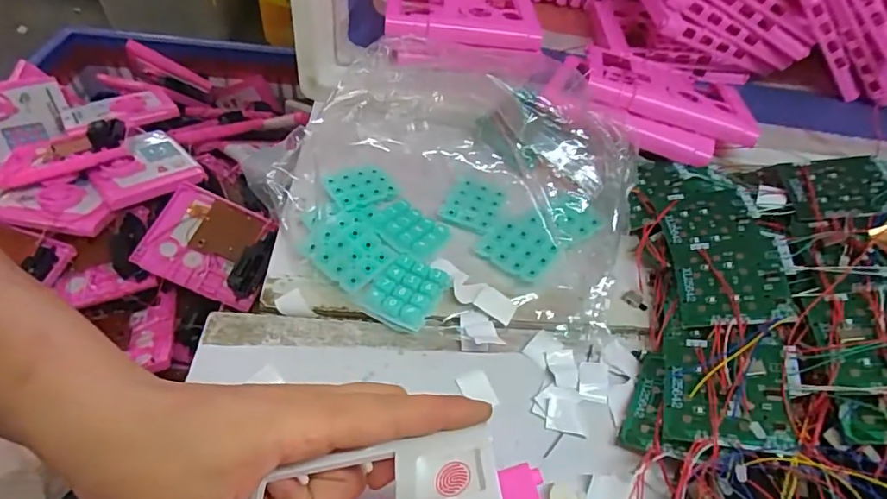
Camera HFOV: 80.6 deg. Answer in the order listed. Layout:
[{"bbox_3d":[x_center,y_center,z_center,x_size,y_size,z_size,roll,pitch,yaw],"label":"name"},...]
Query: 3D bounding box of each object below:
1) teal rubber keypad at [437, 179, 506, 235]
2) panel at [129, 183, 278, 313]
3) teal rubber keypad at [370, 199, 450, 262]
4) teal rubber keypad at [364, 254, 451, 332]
[{"bbox_3d":[0.026,-0.037,0.447,0.042,0.005,0.055,24,51,14],"label":"teal rubber keypad"},{"bbox_3d":[-0.312,-0.007,0.708,0.164,0.019,0.132,22,67,-1],"label":"panel"},{"bbox_3d":[-0.027,-0.016,0.417,0.056,0.008,0.047,30,44,9],"label":"teal rubber keypad"},{"bbox_3d":[-0.027,0.030,0.381,0.045,0.010,0.055,24,51,13],"label":"teal rubber keypad"}]

